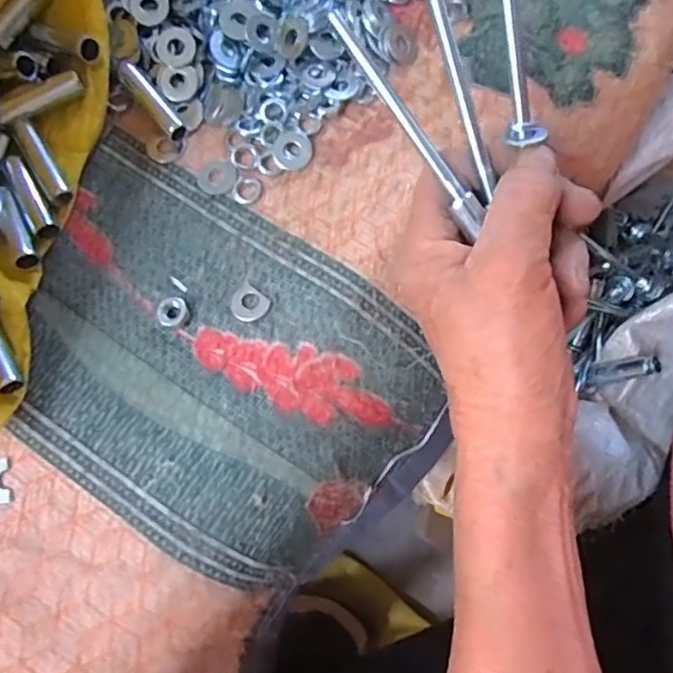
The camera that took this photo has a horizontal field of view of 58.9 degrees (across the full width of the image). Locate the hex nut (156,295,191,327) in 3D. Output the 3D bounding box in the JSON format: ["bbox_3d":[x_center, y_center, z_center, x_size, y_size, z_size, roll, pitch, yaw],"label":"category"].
[{"bbox_3d":[-0.072,-0.011,0.264,0.013,0.007,0.014,29,79,6],"label":"hex nut"}]

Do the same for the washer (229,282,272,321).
[{"bbox_3d":[-0.039,-0.015,0.264,0.017,0.004,0.015,38,80,8],"label":"washer"}]

